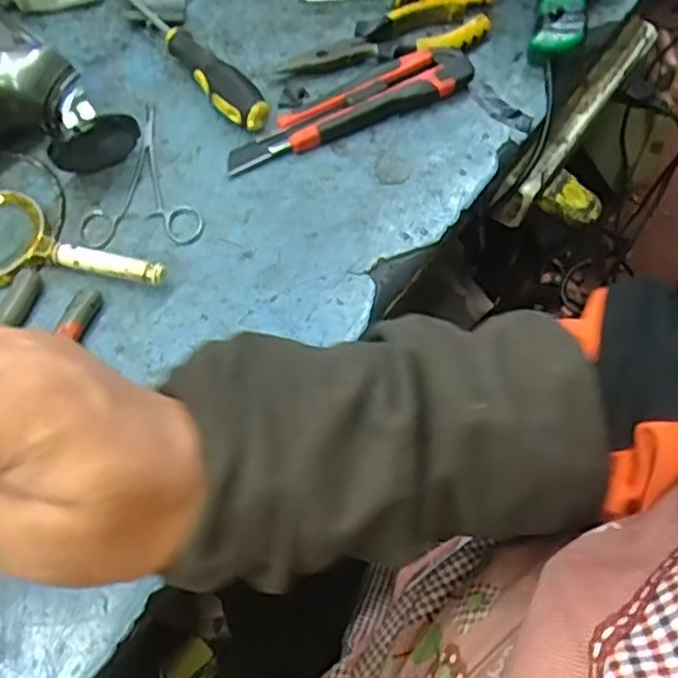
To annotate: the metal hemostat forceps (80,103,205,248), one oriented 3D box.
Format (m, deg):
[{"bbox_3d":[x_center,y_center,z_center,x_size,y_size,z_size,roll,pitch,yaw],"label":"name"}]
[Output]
[{"bbox_3d":[-0.140,-0.103,0.459,0.072,0.006,0.119,-22,63,-11],"label":"metal hemostat forceps"}]

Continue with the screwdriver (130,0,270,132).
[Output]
[{"bbox_3d":[-0.112,-0.211,0.506,0.026,0.026,0.190,-34,66,-17],"label":"screwdriver"}]

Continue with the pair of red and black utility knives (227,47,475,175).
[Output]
[{"bbox_3d":[0.009,-0.160,0.484,0.184,0.023,0.037,-23,62,-16],"label":"pair of red and black utility knives"}]

